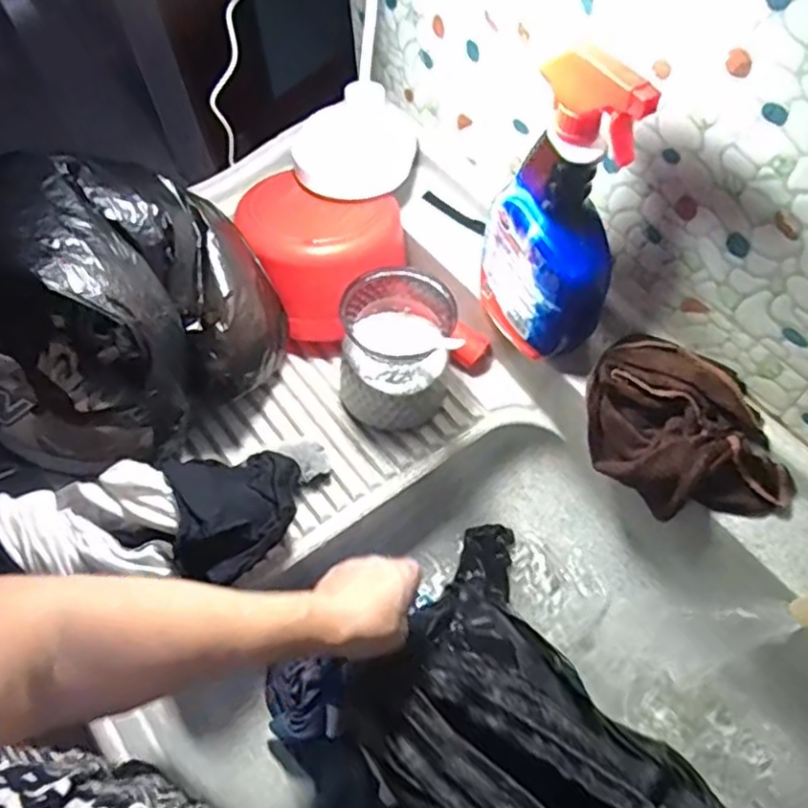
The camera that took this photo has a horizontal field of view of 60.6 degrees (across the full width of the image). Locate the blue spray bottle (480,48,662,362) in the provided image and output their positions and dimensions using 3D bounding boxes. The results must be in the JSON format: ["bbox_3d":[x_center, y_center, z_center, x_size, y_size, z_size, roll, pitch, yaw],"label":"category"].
[{"bbox_3d":[0.120,-0.150,0.548,0.072,0.260,0.108,-21,62,-9],"label":"blue spray bottle"}]

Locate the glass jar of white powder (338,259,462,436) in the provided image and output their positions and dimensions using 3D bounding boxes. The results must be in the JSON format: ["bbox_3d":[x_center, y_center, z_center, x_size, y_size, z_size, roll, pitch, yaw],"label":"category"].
[{"bbox_3d":[-0.005,-0.050,0.661,0.105,0.123,0.110,-1,61,2],"label":"glass jar of white powder"}]

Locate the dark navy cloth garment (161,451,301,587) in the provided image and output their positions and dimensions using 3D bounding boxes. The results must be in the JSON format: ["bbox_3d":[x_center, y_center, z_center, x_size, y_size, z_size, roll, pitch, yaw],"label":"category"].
[{"bbox_3d":[-0.133,0.091,0.564,0.113,0.047,0.112,2,50,-32],"label":"dark navy cloth garment"}]

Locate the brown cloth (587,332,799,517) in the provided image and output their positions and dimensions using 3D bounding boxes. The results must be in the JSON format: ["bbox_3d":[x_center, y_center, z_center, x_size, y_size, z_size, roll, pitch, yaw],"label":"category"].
[{"bbox_3d":[0.240,0.025,0.593,0.109,0.089,0.173,-32,64,-15],"label":"brown cloth"}]

